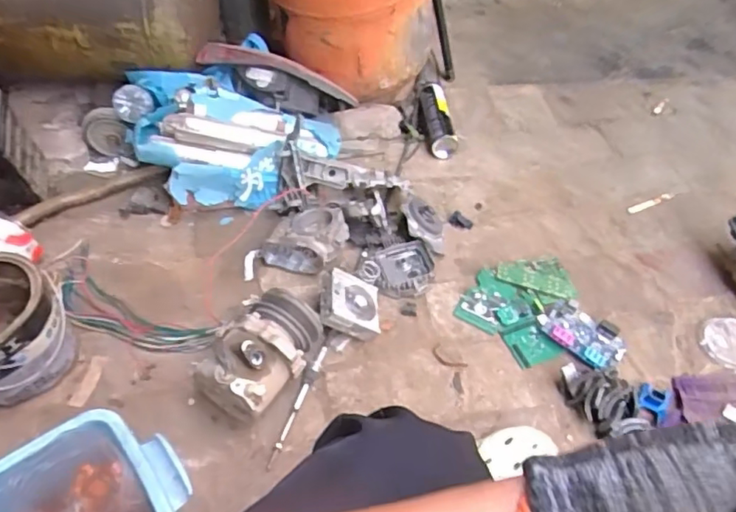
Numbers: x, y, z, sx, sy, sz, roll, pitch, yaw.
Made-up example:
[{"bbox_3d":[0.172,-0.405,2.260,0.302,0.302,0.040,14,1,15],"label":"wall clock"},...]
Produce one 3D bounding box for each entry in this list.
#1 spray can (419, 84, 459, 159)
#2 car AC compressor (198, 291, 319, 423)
[{"bbox_3d":[0.137,-0.278,1.179,0.054,0.043,0.205,-7,52,-4],"label":"spray can"},{"bbox_3d":[-0.144,0.135,0.805,0.117,0.120,0.167,29,56,21],"label":"car AC compressor"}]

